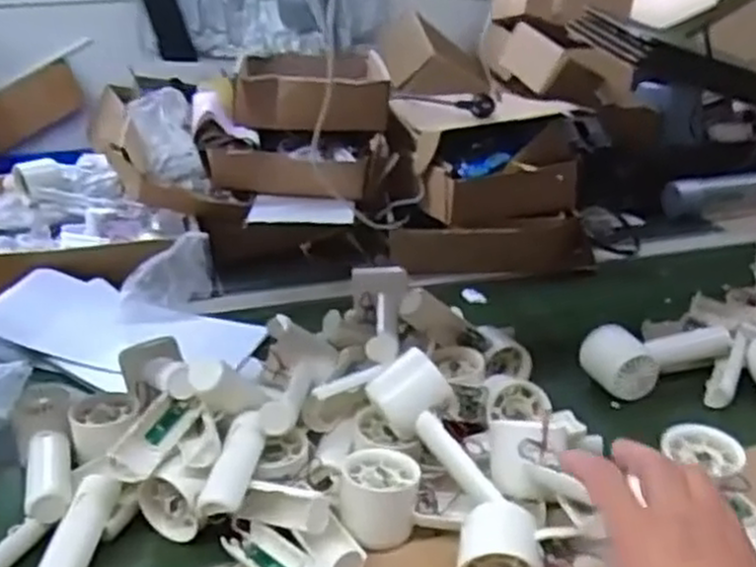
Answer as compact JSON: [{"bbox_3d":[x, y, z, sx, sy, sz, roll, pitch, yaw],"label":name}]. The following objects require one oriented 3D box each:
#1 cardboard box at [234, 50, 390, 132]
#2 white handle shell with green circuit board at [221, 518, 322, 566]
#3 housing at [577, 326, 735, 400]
[{"bbox_3d":[-0.095,-0.276,1.115,0.200,0.066,0.234,-3,25,-5],"label":"cardboard box"},{"bbox_3d":[-0.070,0.195,0.550,0.037,0.021,0.104,-22,33,-38],"label":"white handle shell with green circuit board"},{"bbox_3d":[0.277,0.068,0.785,0.145,0.044,0.065,-11,27,-21],"label":"housing"}]

